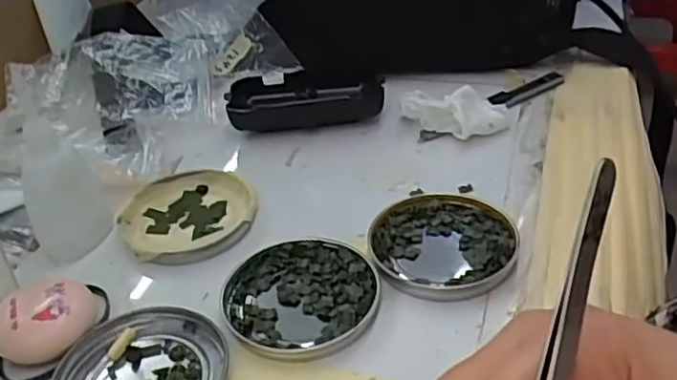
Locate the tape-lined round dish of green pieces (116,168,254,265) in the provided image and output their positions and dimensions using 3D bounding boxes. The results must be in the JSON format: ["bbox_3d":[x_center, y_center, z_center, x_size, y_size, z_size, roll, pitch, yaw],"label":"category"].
[{"bbox_3d":[-0.090,0.015,0.409,0.077,0.011,0.077,-3,37,3],"label":"tape-lined round dish of green pieces"}]

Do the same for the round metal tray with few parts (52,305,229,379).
[{"bbox_3d":[-0.092,0.086,0.314,0.075,0.008,0.075,-3,37,3],"label":"round metal tray with few parts"}]

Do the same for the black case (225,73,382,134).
[{"bbox_3d":[-0.025,-0.069,0.501,0.109,0.025,0.056,-9,37,-5],"label":"black case"}]

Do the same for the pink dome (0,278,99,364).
[{"bbox_3d":[-0.145,0.065,0.335,0.047,0.023,0.038,-10,37,-6],"label":"pink dome"}]

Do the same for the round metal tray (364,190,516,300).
[{"bbox_3d":[0.057,0.027,0.373,0.077,0.010,0.083,-3,37,3],"label":"round metal tray"}]

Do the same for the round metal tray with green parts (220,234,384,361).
[{"bbox_3d":[-0.020,0.053,0.348,0.078,0.008,0.076,-3,37,3],"label":"round metal tray with green parts"}]

